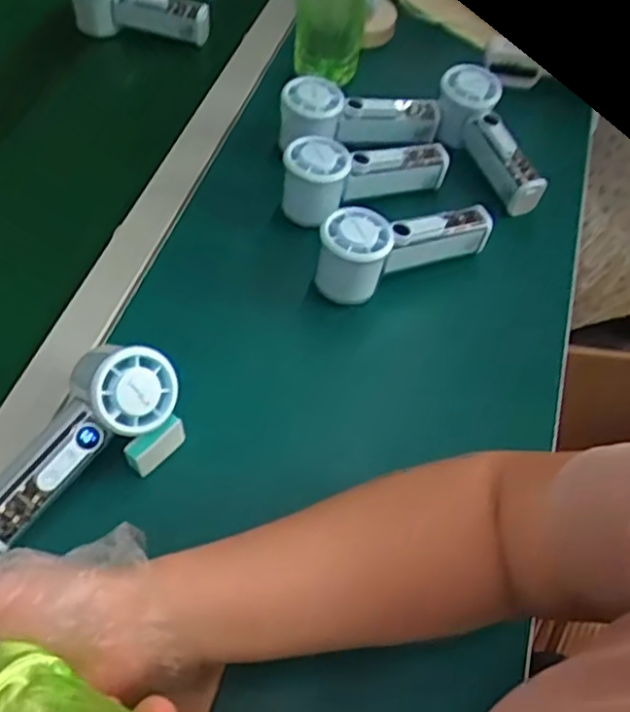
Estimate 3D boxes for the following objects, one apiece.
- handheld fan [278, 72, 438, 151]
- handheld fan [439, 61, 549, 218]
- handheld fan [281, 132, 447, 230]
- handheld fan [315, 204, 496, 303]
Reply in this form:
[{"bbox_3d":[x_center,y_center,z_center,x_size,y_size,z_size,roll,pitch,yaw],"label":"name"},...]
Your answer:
[{"bbox_3d":[0.047,-0.226,0.688,0.159,0.059,0.051,-3,53,-23],"label":"handheld fan"},{"bbox_3d":[0.164,-0.215,0.689,0.071,0.062,0.157,-7,55,-7],"label":"handheld fan"},{"bbox_3d":[0.043,-0.169,0.638,0.159,0.061,0.047,-22,58,-16],"label":"handheld fan"},{"bbox_3d":[0.072,-0.095,0.599,0.156,0.074,0.053,-25,59,-19],"label":"handheld fan"}]

